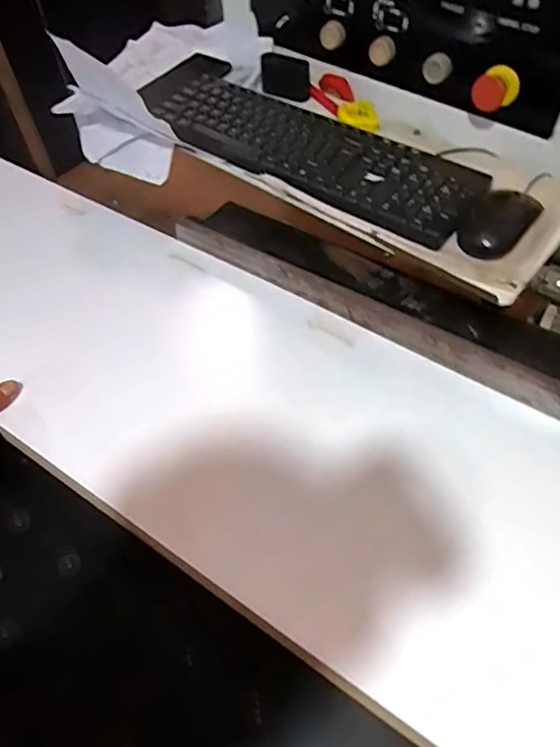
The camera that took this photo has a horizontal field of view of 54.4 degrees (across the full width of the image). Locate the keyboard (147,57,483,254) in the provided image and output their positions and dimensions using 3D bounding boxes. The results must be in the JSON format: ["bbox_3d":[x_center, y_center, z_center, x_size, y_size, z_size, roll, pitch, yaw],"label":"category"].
[{"bbox_3d":[0.011,-0.291,0.669,0.470,0.030,0.149,36,61,25],"label":"keyboard"}]

